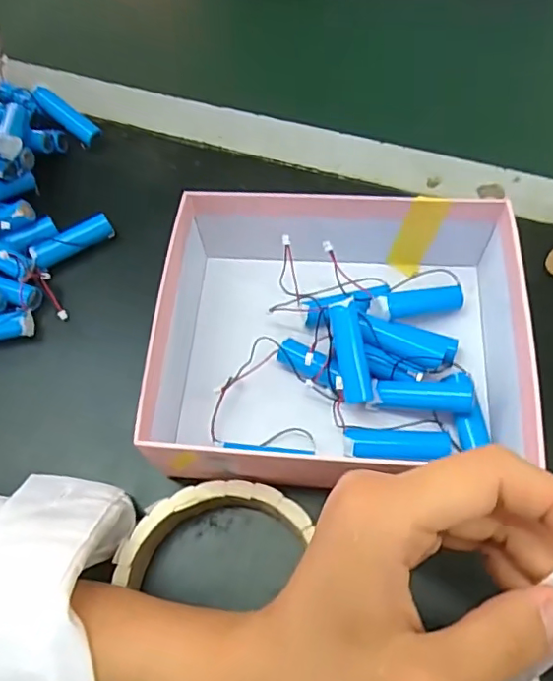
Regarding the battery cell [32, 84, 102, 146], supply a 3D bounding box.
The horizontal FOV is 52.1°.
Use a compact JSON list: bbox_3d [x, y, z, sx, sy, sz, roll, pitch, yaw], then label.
[{"bbox_3d":[-0.141,-0.151,0.378,0.048,0.012,0.016,39,69,-5],"label":"battery cell"}]

